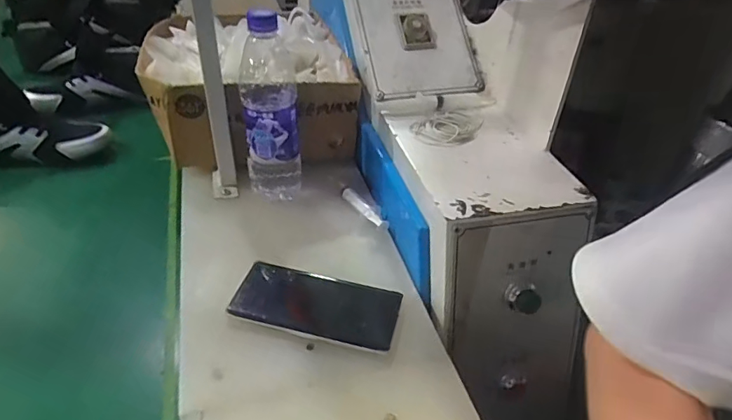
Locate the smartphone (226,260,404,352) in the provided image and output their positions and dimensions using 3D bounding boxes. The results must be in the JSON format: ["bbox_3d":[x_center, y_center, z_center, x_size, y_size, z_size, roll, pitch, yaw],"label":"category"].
[{"bbox_3d":[-0.048,0.091,0.496,0.157,0.013,0.073,11,38,9],"label":"smartphone"}]

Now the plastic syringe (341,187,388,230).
[{"bbox_3d":[-0.003,-0.003,0.622,0.015,0.013,0.092,-20,44,-29],"label":"plastic syringe"}]

